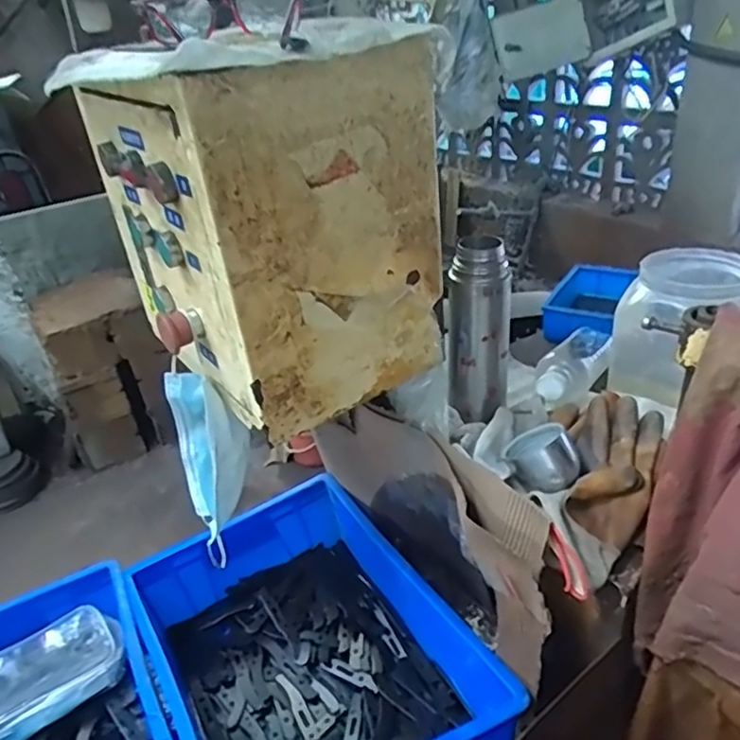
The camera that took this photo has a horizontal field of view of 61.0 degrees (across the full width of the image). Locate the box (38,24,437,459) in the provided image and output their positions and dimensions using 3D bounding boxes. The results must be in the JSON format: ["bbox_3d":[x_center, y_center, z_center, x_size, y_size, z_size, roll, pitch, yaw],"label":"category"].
[{"bbox_3d":[-0.093,-0.128,0.561,0.210,0.283,0.250,-27,36,-31],"label":"box"}]

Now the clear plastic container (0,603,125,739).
[{"bbox_3d":[-0.388,0.360,0.728,0.193,0.038,0.105,-27,36,-30],"label":"clear plastic container"}]

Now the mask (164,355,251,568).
[{"bbox_3d":[-0.150,0.082,0.607,0.065,0.156,0.085,-18,32,-18],"label":"mask"}]

